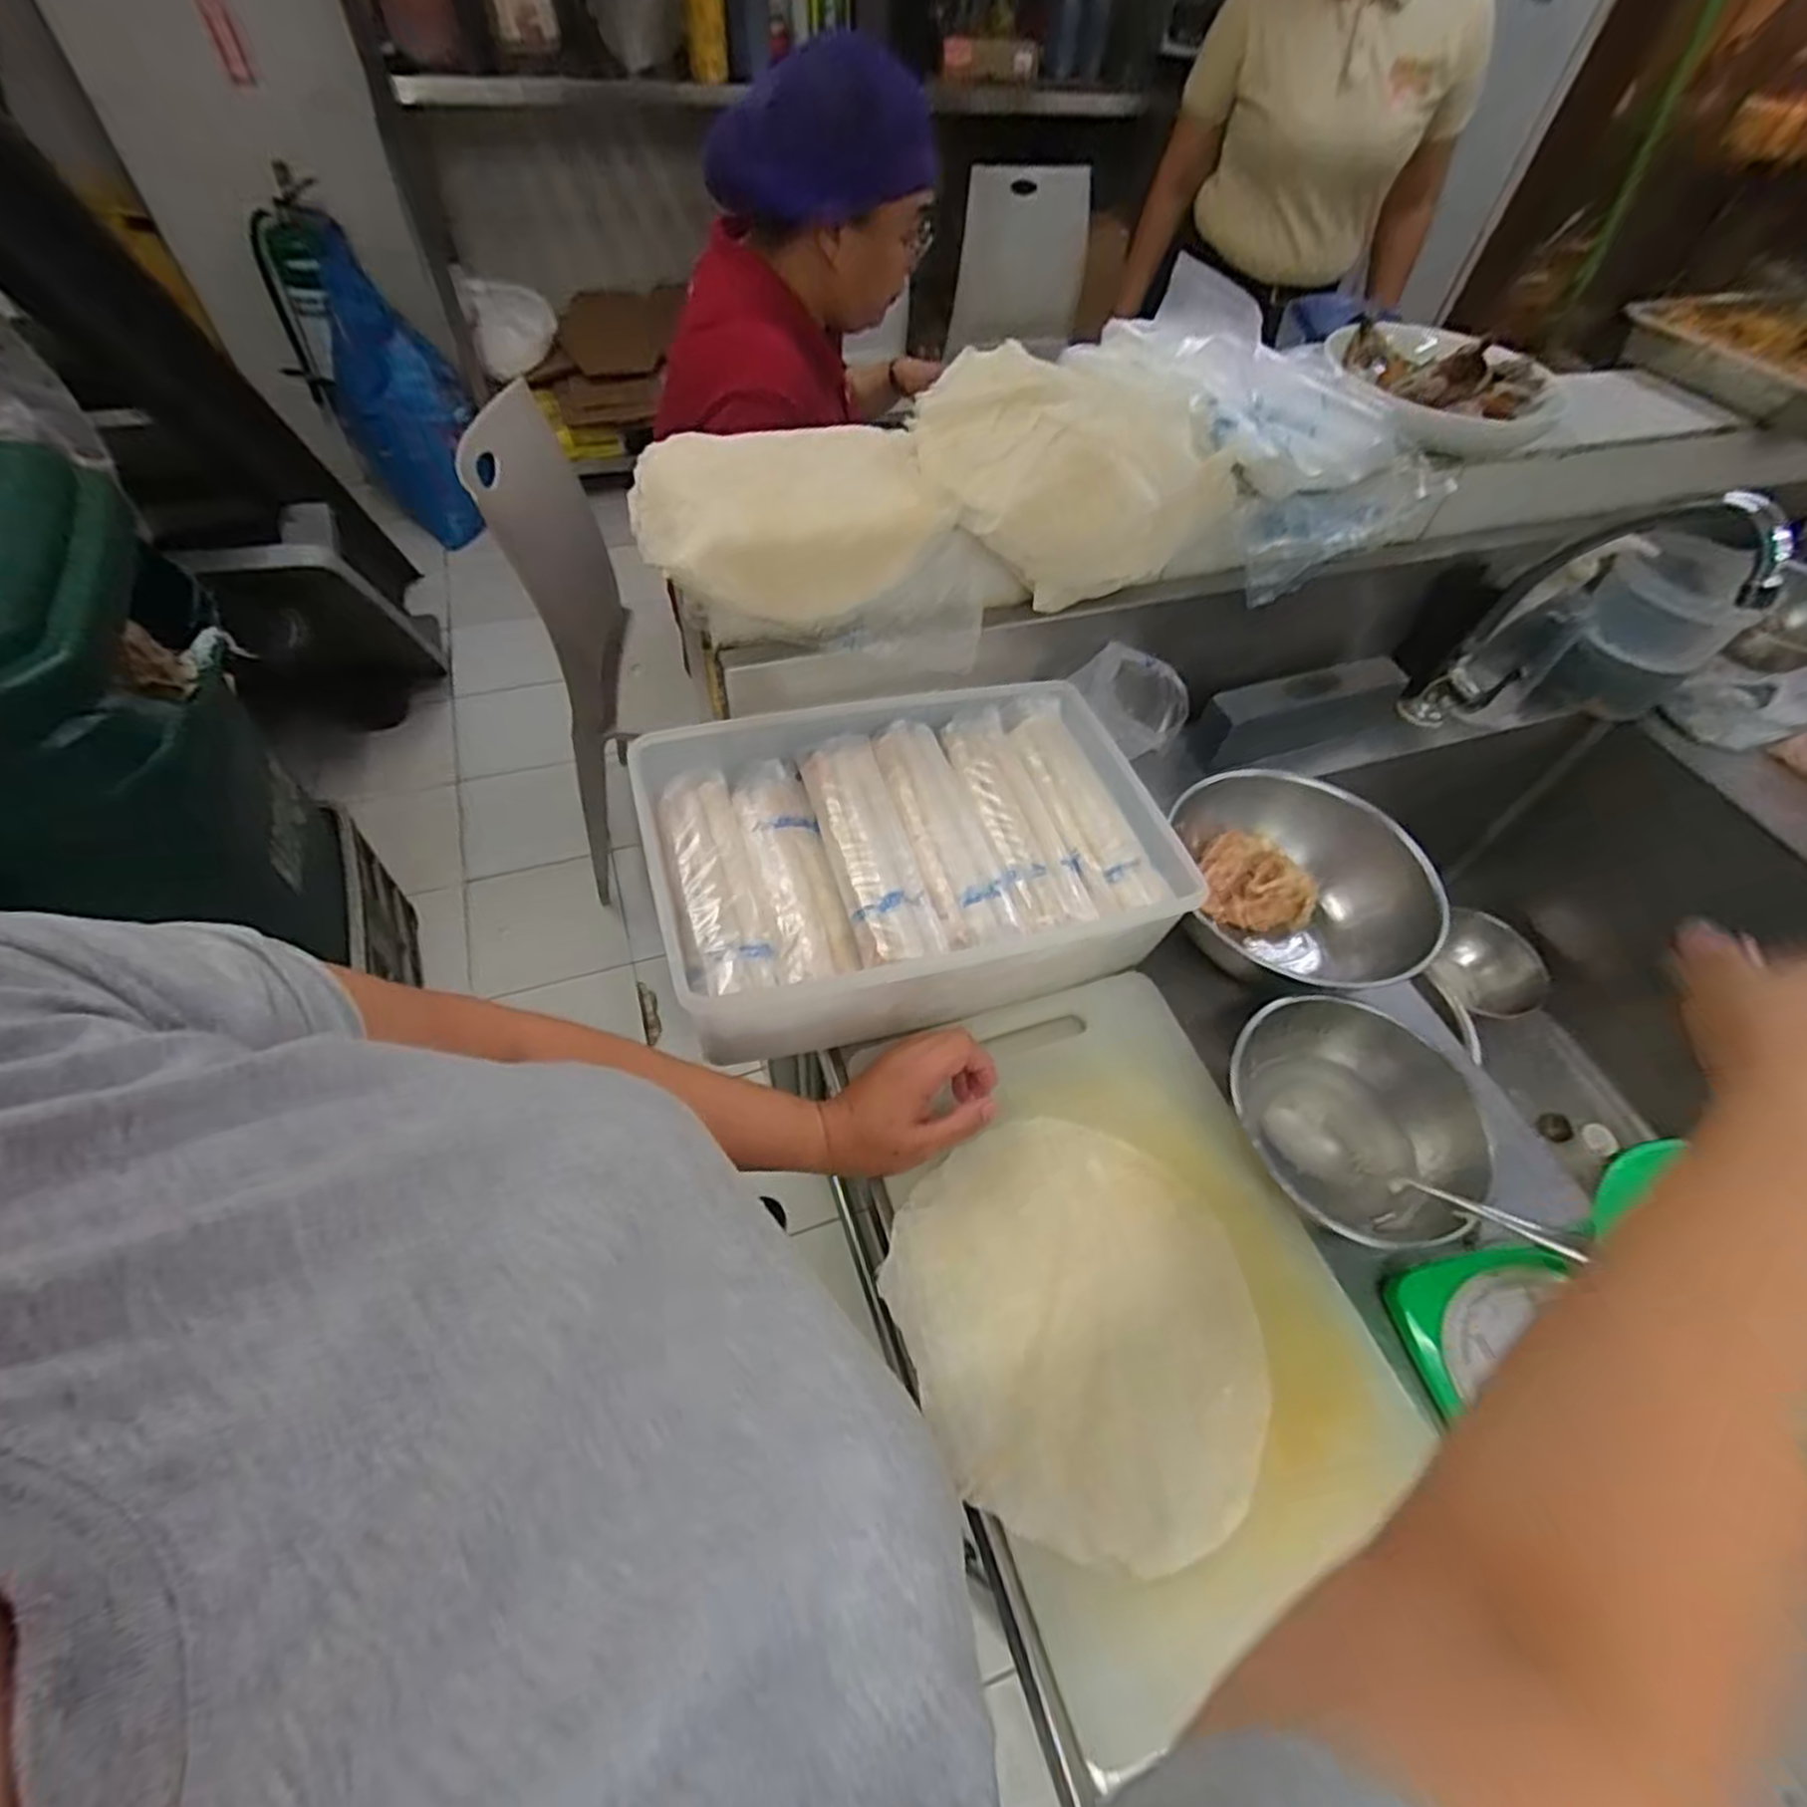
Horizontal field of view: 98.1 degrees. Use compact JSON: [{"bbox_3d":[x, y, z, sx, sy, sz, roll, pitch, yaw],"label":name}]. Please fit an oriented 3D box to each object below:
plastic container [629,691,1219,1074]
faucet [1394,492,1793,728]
[{"bbox_3d":[0.010,-0.042,0.618,0.373,0.094,0.256,-14,57,-14],"label":"plastic container"},{"bbox_3d":[0.629,-0.244,0.735,0.063,0.298,0.178,-20,59,-18],"label":"faucet"}]

